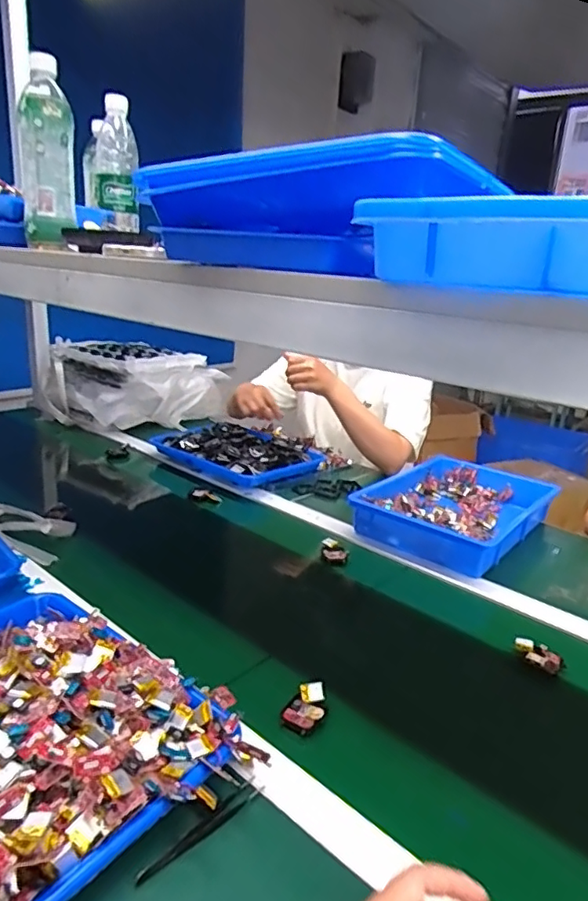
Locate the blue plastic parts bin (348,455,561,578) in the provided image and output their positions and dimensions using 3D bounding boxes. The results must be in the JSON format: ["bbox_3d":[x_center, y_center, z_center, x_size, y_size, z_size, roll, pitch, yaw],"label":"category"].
[{"bbox_3d":[0.292,0.099,1.033,0.248,0.054,0.353,17,23,36],"label":"blue plastic parts bin"}]

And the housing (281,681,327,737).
[{"bbox_3d":[0.013,0.255,0.577,0.035,0.018,0.059,13,21,27],"label":"housing"}]

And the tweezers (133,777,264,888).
[{"bbox_3d":[-0.069,0.297,0.455,0.016,0.009,0.119,18,24,37],"label":"tweezers"}]

